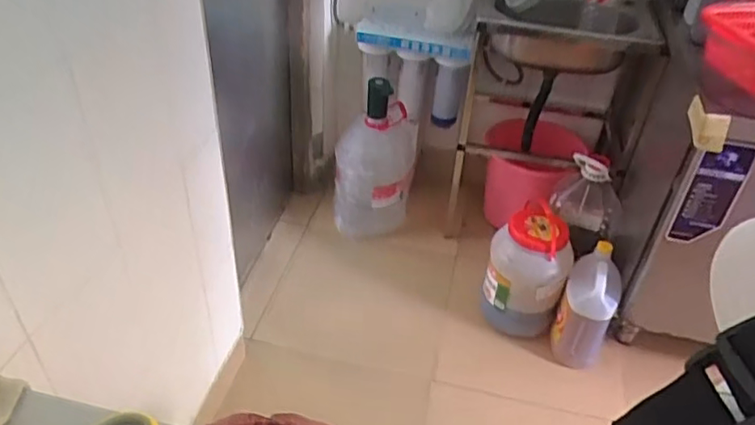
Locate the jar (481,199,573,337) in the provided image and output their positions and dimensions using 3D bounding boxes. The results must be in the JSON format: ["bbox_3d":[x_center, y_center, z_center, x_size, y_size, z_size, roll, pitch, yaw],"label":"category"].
[{"bbox_3d":[0.404,0.156,1.633,0.197,0.329,0.215,3,39,-2],"label":"jar"}]

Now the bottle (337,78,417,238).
[{"bbox_3d":[-0.009,-0.148,1.894,0.246,0.470,0.224,4,39,0],"label":"bottle"}]

